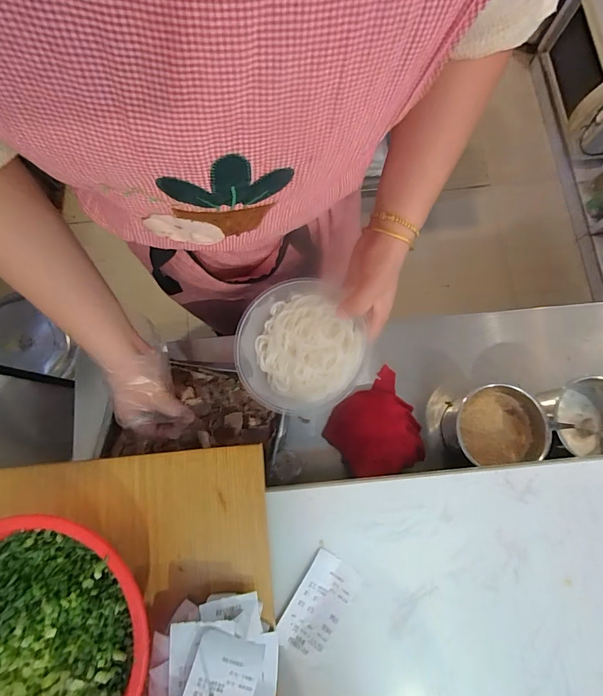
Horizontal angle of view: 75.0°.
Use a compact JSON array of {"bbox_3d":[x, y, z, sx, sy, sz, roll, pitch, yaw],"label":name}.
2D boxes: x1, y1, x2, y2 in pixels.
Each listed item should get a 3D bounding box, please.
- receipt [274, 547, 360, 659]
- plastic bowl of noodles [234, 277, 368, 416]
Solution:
[{"bbox_3d":[0.019,0.269,0.411,0.055,0.004,0.096,32,79,7],"label":"receipt"},{"bbox_3d":[-0.003,0.004,0.442,0.134,0.047,0.138,0,77,0],"label":"plastic bowl of noodles"}]

